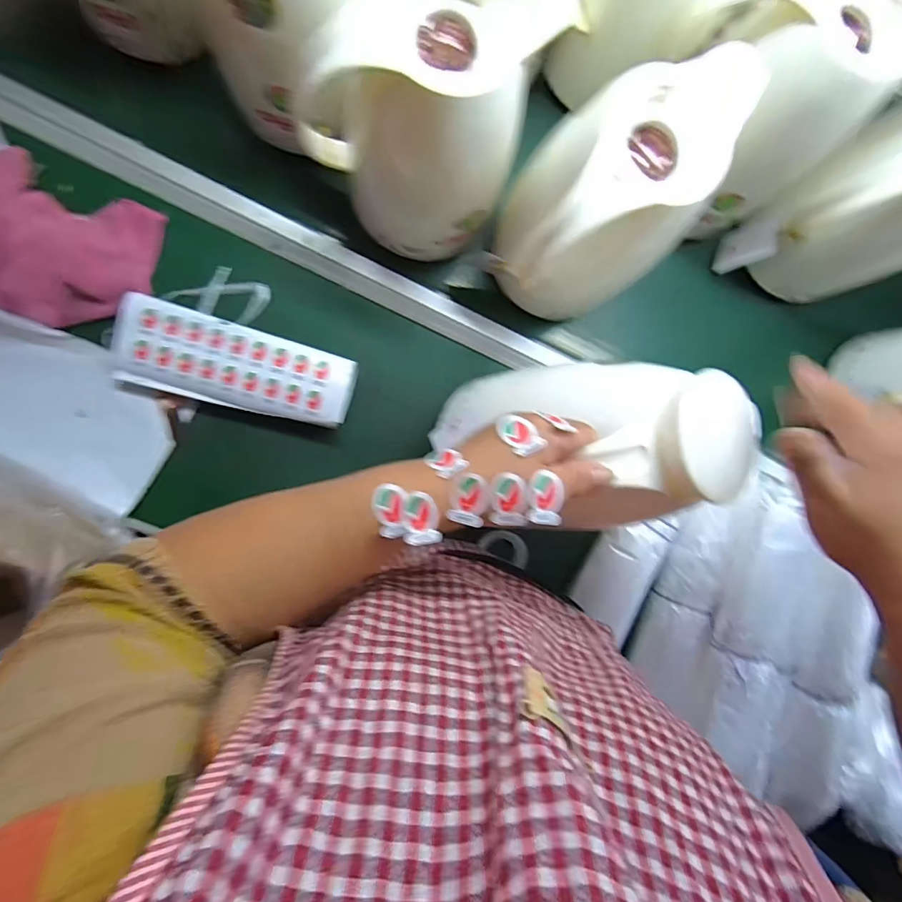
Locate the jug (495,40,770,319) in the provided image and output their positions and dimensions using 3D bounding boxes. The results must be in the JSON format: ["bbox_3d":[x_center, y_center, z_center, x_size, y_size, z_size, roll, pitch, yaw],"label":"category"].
[{"bbox_3d":[0.127,-0.220,0.450,0.156,0.224,0.133,-3,93,-9],"label":"jug"}]

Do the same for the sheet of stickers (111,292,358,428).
[{"bbox_3d":[-0.225,-0.089,0.505,0.236,0.041,0.085,15,90,-10],"label":"sheet of stickers"}]

